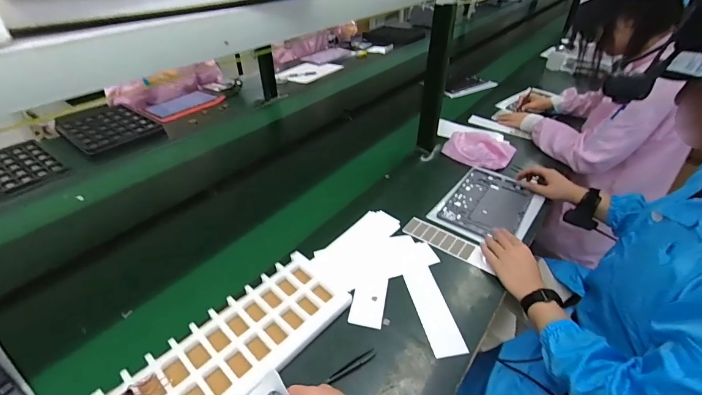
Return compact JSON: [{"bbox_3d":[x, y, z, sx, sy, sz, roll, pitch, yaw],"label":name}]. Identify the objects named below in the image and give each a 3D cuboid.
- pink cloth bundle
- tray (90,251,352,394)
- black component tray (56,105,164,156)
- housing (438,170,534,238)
[{"bbox_3d":[0.390,-0.147,1.069,0.189,0.038,0.184,23,44,27],"label":"pink cloth bundle"},{"bbox_3d":[-0.177,0.226,0.552,0.154,0.035,0.372,30,47,32],"label":"tray"},{"bbox_3d":[-0.831,-0.239,1.194,0.347,0.030,0.225,23,44,27],"label":"black component tray"},{"bbox_3d":[0.350,0.007,0.892,0.172,0.015,0.255,25,45,28],"label":"housing"}]

